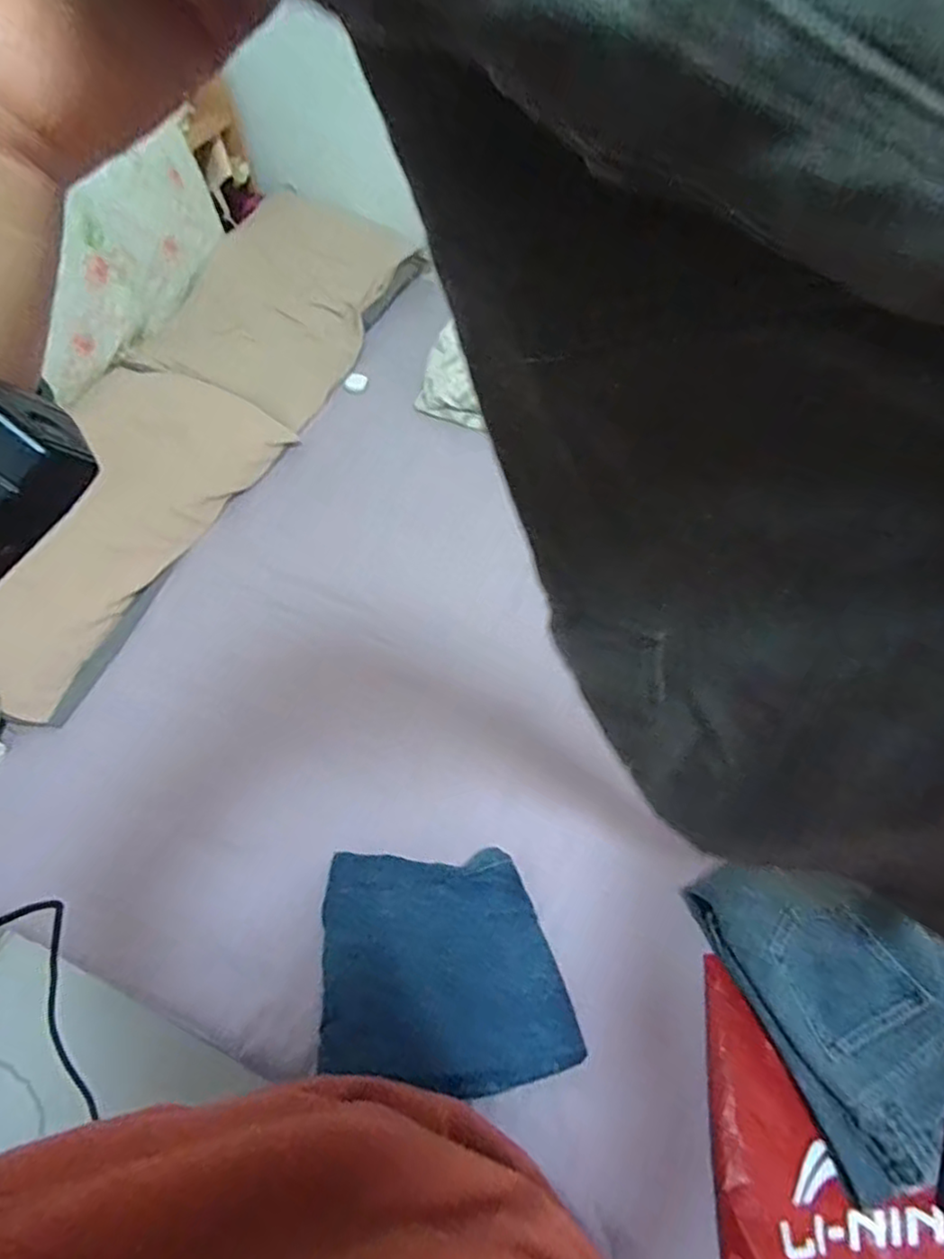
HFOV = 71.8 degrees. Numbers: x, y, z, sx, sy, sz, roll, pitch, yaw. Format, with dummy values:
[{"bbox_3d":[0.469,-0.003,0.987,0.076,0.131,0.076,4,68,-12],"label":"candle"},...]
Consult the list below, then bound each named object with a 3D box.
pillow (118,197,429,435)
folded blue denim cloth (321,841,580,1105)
[{"bbox_3d":[-0.398,-0.683,1.381,0.352,0.150,0.569,21,61,15],"label":"pillow"},{"bbox_3d":[-0.034,0.398,0.772,0.281,0.055,0.243,-4,57,-1],"label":"folded blue denim cloth"}]

